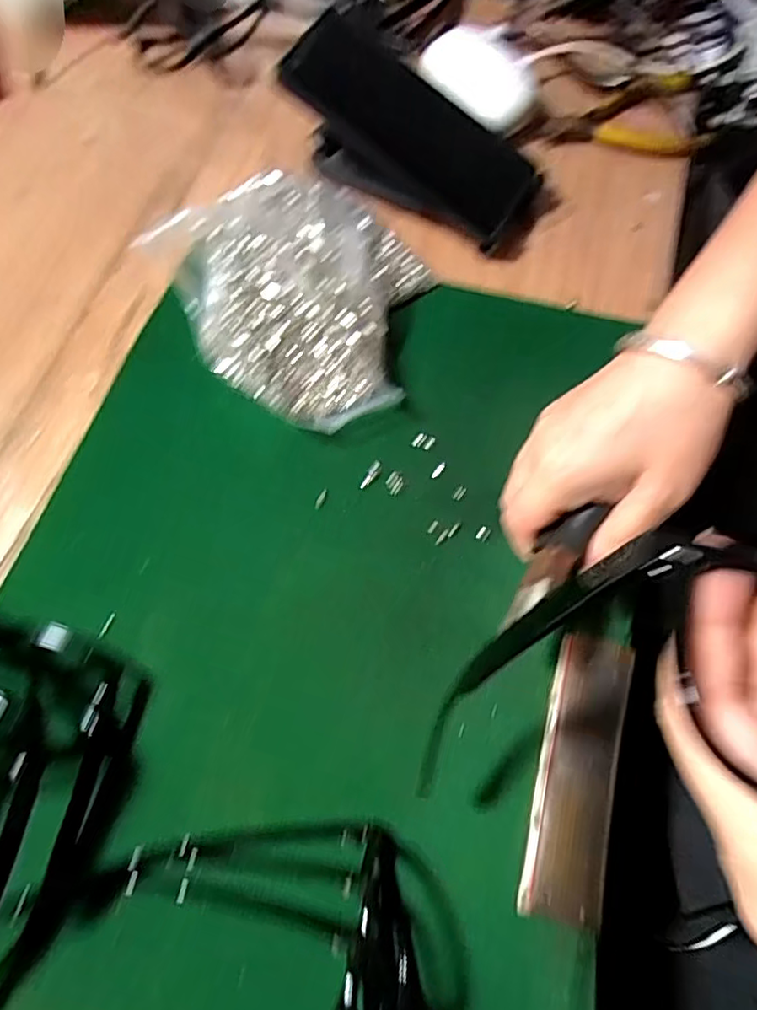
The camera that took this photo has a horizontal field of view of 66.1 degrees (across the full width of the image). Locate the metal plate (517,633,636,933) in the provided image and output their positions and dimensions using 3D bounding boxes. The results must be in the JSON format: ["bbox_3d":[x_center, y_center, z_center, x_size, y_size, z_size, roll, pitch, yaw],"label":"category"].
[{"bbox_3d":[0.091,0.119,0.262,0.034,0.005,0.118,14,69,7],"label":"metal plate"}]

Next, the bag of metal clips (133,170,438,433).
[{"bbox_3d":[-0.044,-0.128,0.348,0.168,0.043,0.139,38,74,16],"label":"bag of metal clips"}]

